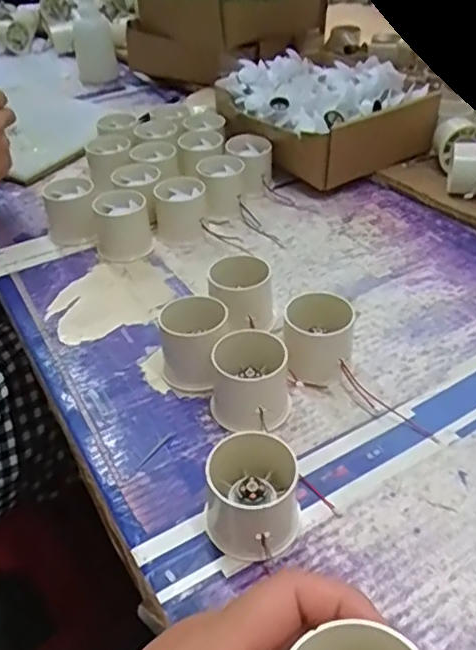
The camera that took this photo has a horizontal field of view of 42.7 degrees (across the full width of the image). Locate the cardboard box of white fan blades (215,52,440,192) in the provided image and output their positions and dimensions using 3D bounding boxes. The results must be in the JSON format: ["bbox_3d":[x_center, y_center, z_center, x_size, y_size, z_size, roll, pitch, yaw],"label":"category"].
[{"bbox_3d":[0.095,-0.244,0.724,0.195,0.095,0.206,-28,45,-25],"label":"cardboard box of white fan blades"}]

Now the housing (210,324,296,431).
[{"bbox_3d":[0.008,0.038,0.420,0.054,0.047,0.060,-5,40,0],"label":"housing"}]

